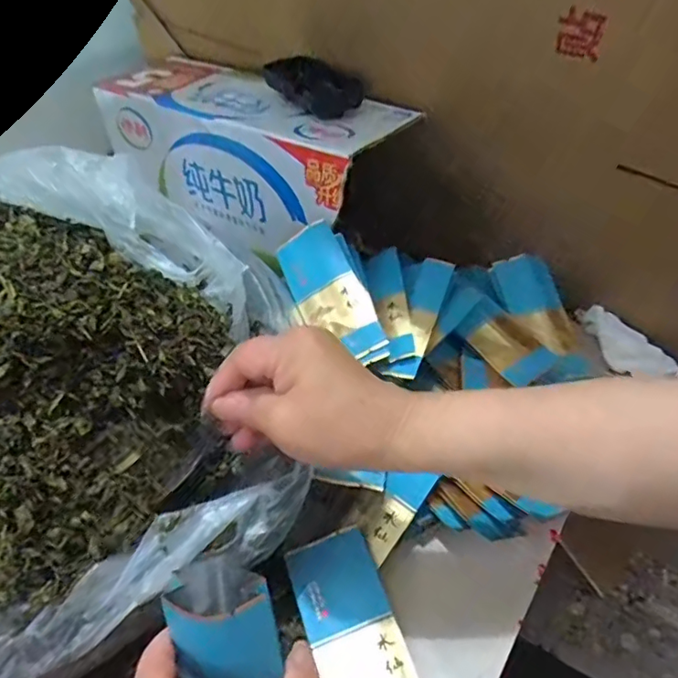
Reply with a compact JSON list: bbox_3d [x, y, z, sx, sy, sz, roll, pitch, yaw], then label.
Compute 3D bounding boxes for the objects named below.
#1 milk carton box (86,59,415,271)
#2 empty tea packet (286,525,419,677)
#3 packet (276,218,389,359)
[{"bbox_3d":[-0.095,-0.193,0.570,0.332,0.135,0.110,28,50,27],"label":"milk carton box"},{"bbox_3d":[0.010,0.185,0.333,0.055,0.006,0.126,-17,55,-12],"label":"empty tea packet"},{"bbox_3d":[-0.009,-0.039,0.448,0.054,0.013,0.130,-31,63,8],"label":"packet"}]

